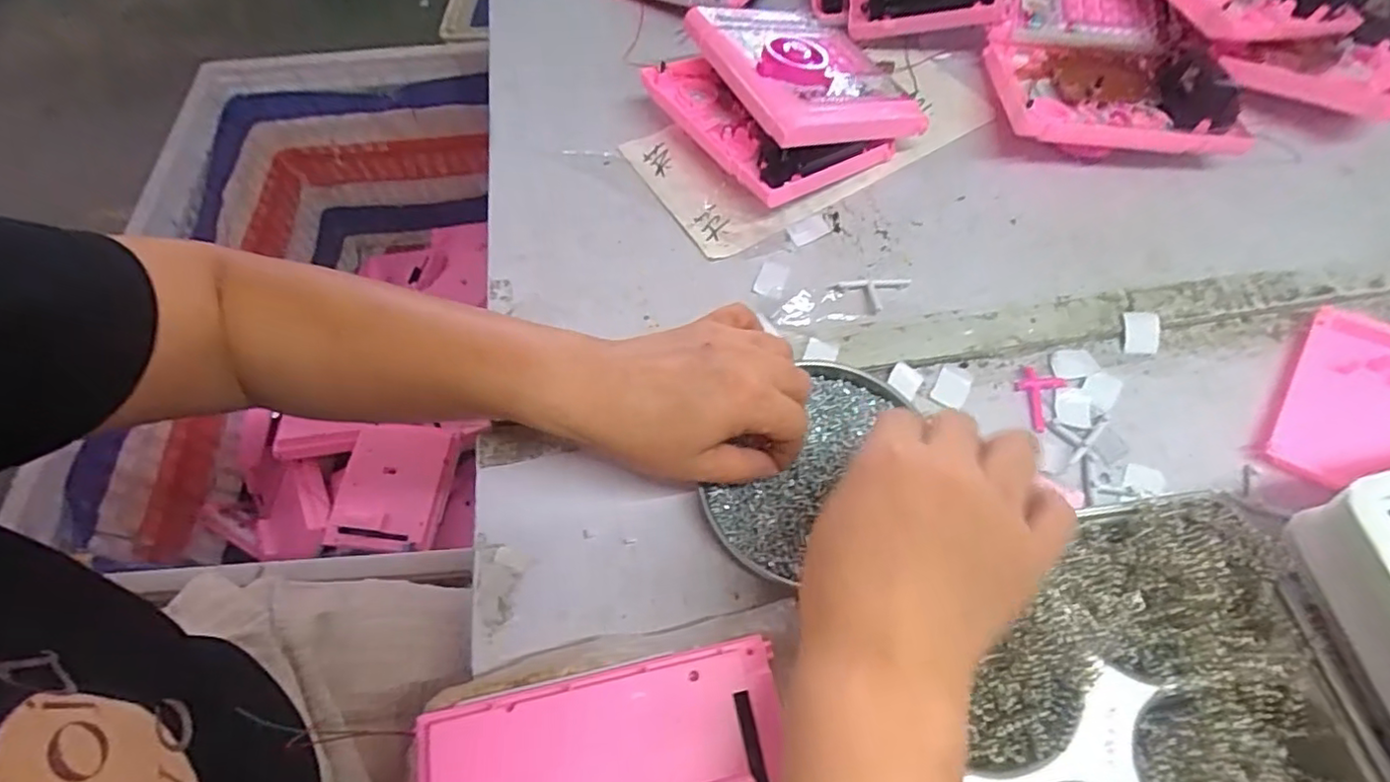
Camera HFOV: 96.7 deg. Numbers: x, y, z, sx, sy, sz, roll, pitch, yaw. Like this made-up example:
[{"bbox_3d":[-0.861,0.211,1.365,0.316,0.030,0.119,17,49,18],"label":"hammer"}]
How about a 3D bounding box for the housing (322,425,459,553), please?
[{"bbox_3d":[-0.369,0.116,0.759,0.123,0.030,0.150,4,63,5],"label":"housing"}]

